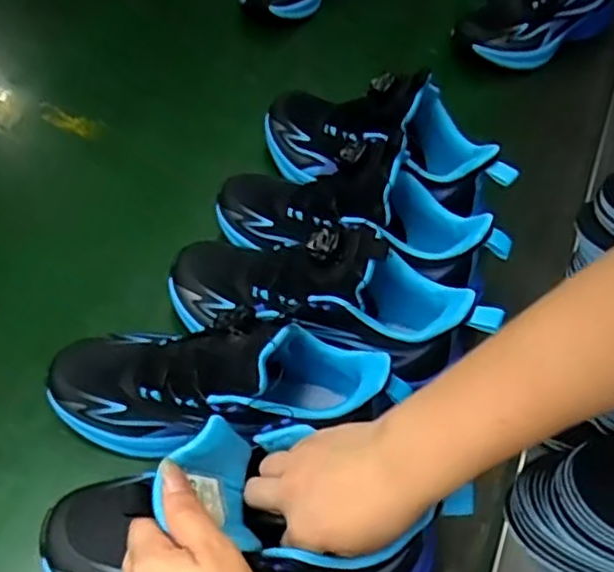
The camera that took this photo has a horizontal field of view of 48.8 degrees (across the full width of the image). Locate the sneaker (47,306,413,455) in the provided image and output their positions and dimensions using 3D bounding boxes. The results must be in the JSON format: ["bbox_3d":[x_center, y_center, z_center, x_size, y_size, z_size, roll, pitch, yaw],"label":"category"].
[{"bbox_3d":[-0.059,0.060,0.460,0.238,0.112,0.089,7,52,3],"label":"sneaker"}]

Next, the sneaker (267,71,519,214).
[{"bbox_3d":[0.067,-0.137,0.608,0.249,0.124,0.078,16,54,29],"label":"sneaker"}]

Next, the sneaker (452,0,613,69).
[{"bbox_3d":[0.280,-0.346,0.787,0.236,0.111,0.101,-33,60,-27],"label":"sneaker"}]

